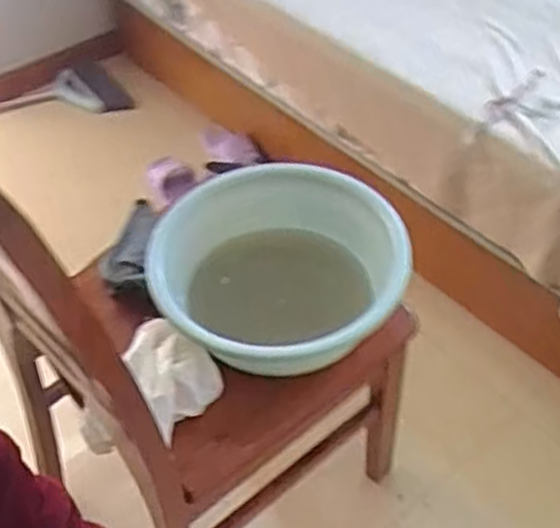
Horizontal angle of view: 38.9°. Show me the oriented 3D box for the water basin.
[{"bbox_3d":[-0.002,0.017,1.070,0.292,0.150,0.303,-2,46,2],"label":"water basin"}]

